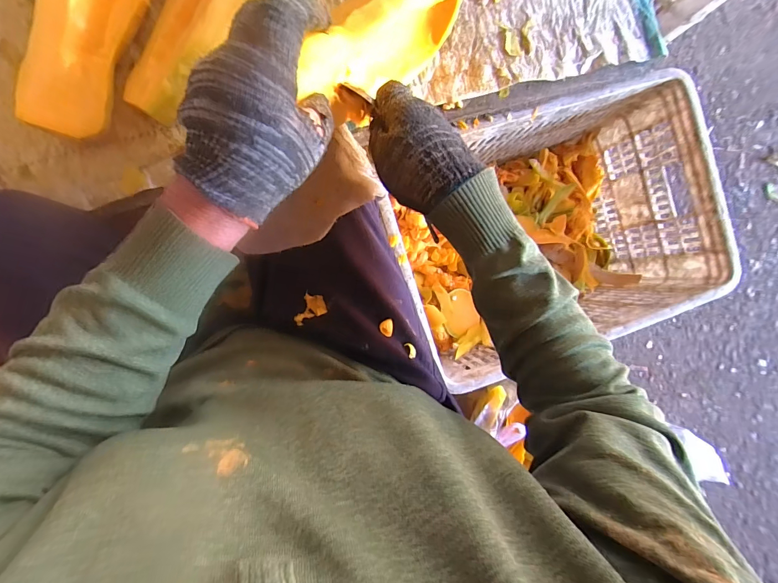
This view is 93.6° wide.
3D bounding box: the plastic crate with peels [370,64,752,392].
[{"bbox_3d":[0.265,-0.106,0.645,0.449,0.244,0.356,-19,94,-7],"label":"plastic crate with peels"}]

